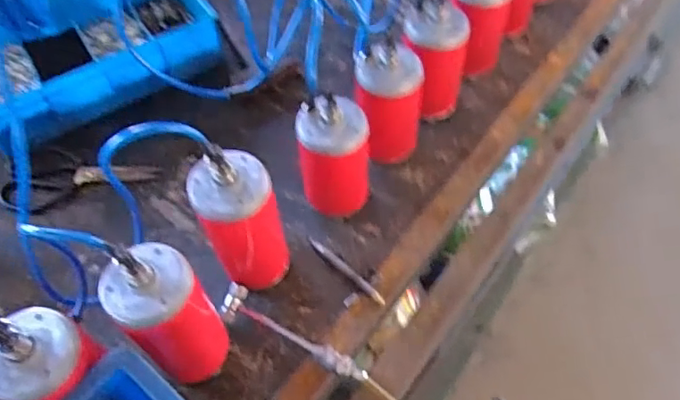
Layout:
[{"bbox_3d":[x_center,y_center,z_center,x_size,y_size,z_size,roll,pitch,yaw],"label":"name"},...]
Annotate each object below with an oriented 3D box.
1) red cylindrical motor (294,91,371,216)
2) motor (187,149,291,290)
[{"bbox_3d":[-0.007,-0.040,0.635,0.076,0.143,0.083,-9,57,-3],"label":"red cylindrical motor"},{"bbox_3d":[-0.098,0.030,0.580,0.079,0.189,0.081,-25,59,-13],"label":"motor"}]

